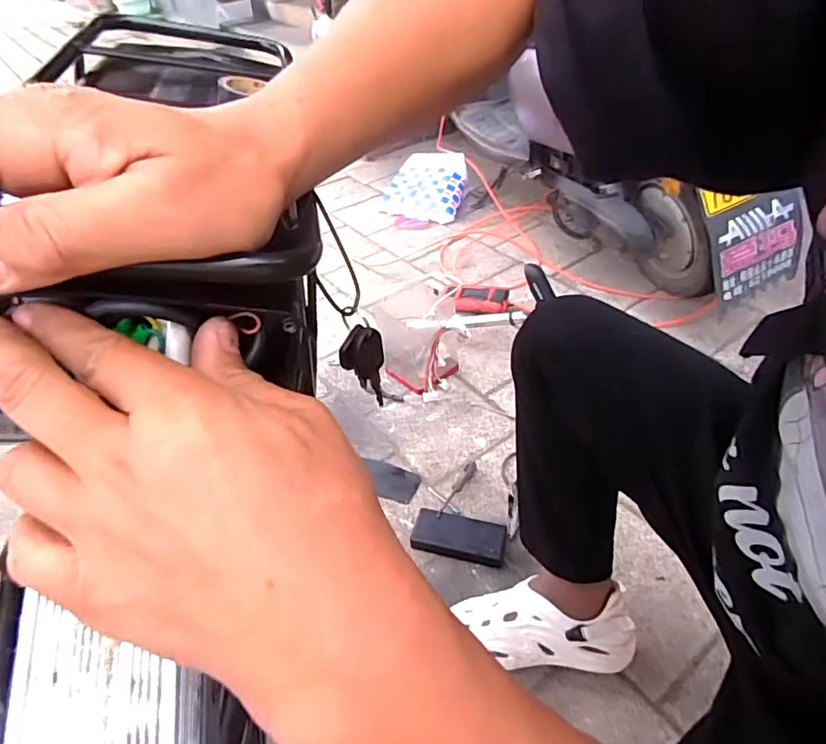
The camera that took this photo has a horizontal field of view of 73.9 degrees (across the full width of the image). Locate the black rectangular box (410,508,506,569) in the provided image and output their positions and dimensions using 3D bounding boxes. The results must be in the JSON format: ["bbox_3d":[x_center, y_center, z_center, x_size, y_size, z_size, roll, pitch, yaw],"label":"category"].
[{"bbox_3d":[0.083,0.298,0.996,0.165,0.033,0.078,10,44,15],"label":"black rectangular box"}]

